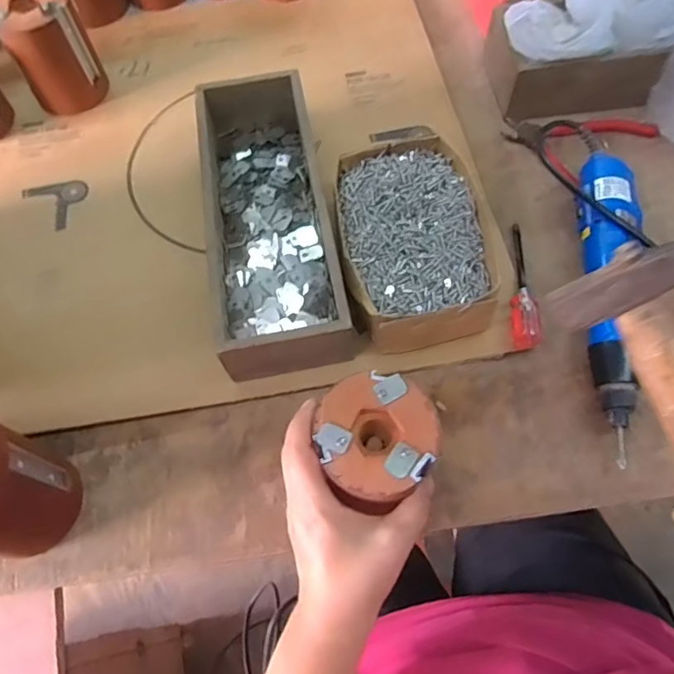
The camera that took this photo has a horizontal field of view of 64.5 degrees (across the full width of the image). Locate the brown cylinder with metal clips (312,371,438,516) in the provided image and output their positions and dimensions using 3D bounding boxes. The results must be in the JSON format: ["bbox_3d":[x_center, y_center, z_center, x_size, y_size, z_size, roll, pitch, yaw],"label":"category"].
[{"bbox_3d":[0.026,0.068,0.349,0.073,0.049,0.079,-1,66,2],"label":"brown cylinder with metal clips"}]

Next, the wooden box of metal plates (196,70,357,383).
[{"bbox_3d":[-0.060,-0.110,0.475,0.102,0.068,0.315,-11,66,-2],"label":"wooden box of metal plates"}]

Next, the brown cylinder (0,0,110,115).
[{"bbox_3d":[-0.294,-0.297,0.549,0.079,0.100,0.073,-32,69,-11],"label":"brown cylinder"}]

